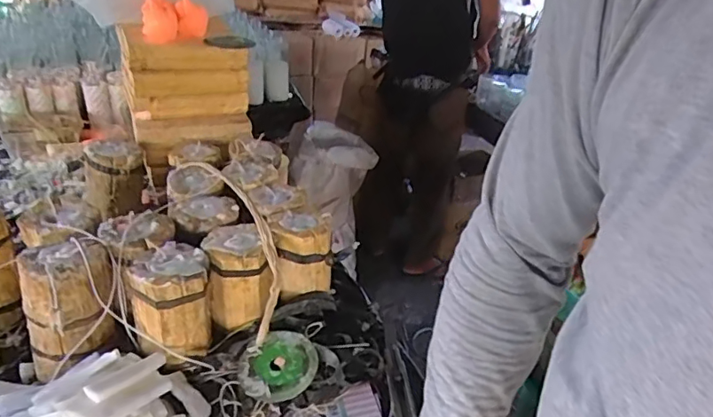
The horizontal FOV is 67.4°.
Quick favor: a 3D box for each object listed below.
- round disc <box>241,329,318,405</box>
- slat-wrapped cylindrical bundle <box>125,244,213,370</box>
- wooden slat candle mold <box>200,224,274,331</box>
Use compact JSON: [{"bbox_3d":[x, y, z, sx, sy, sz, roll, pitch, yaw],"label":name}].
[{"bbox_3d":[-0.093,0.186,0.649,0.090,0.036,0.089,5,28,-3],"label":"round disc"},{"bbox_3d":[-0.226,0.115,0.648,0.086,0.108,0.092,5,28,-3],"label":"slat-wrapped cylindrical bundle"},{"bbox_3d":[-0.157,0.088,0.711,0.082,0.103,0.092,-6,31,-22],"label":"wooden slat candle mold"}]

